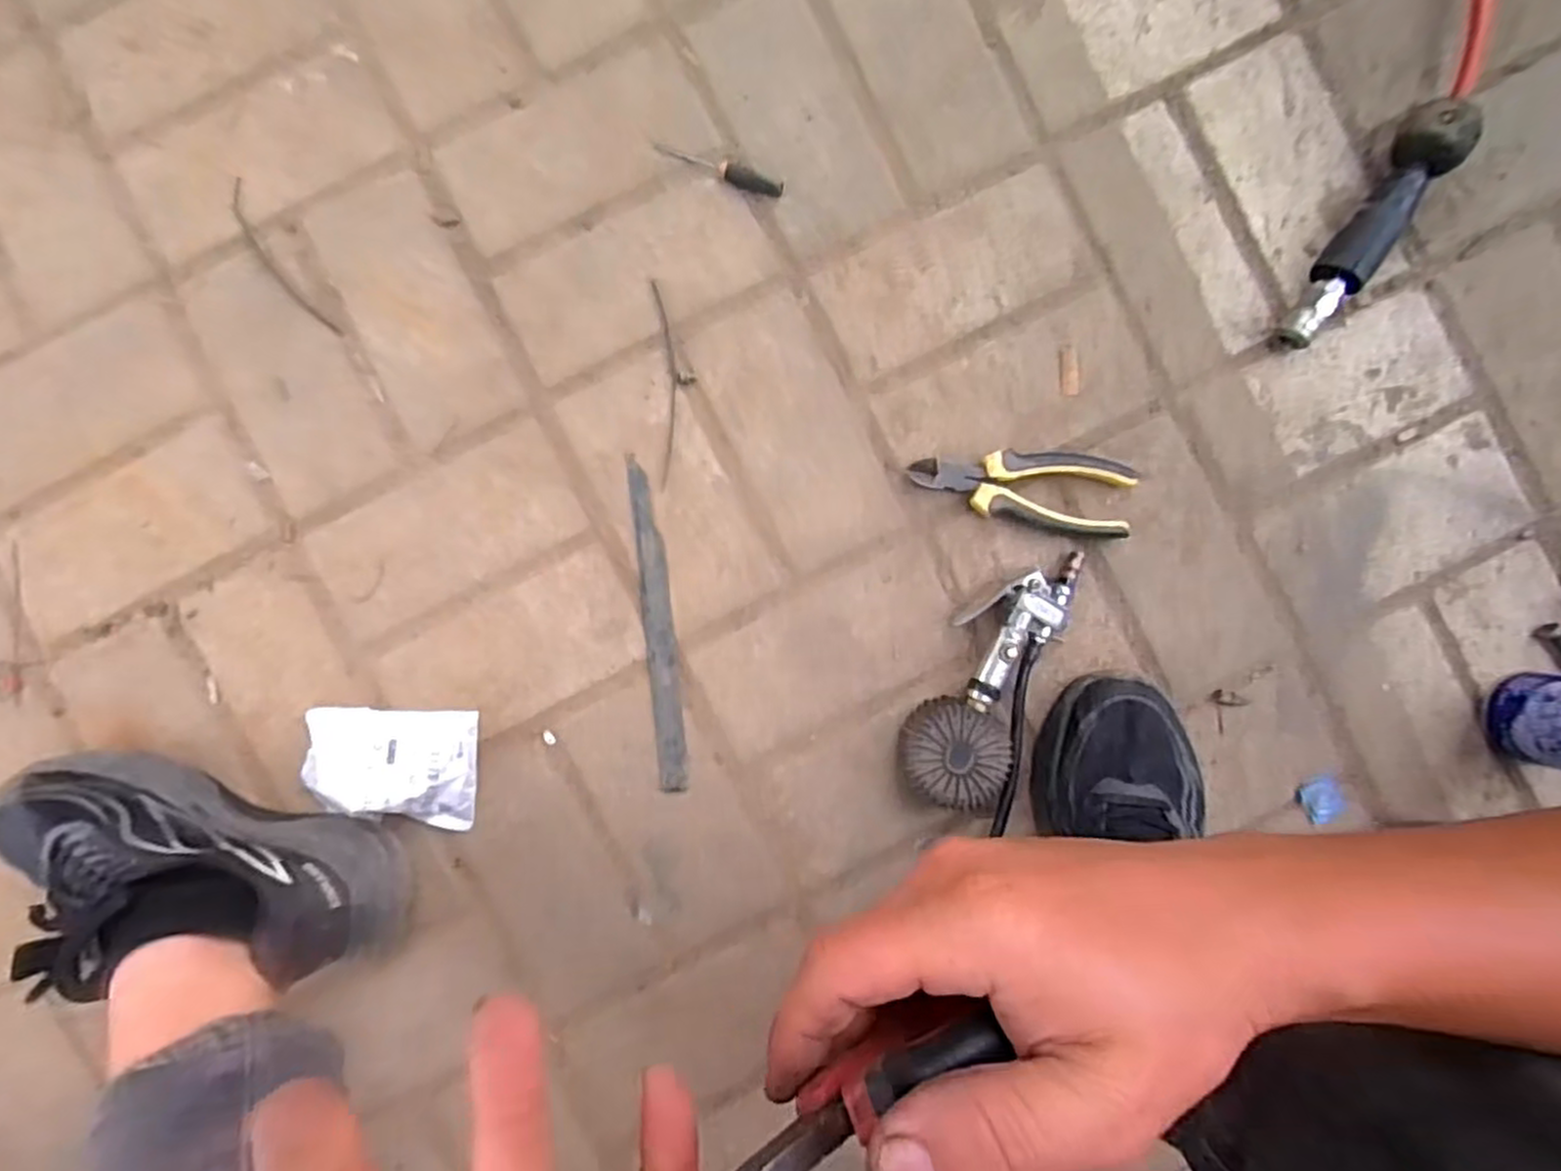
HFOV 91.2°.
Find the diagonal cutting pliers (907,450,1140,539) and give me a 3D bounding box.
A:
[{"bbox_3d":[0.168,-0.065,0.531,0.149,0.029,0.053,5,91,-1],"label":"diagonal cutting pliers"}]

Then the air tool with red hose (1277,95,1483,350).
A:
[{"bbox_3d":[0.399,-0.238,0.512,0.035,0.045,0.177,31,91,-2],"label":"air tool with red hose"}]

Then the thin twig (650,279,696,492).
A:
[{"bbox_3d":[-0.074,-0.142,0.541,0.026,0.004,0.145,-3,91,-1],"label":"thin twig"}]

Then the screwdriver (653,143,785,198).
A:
[{"bbox_3d":[-0.043,-0.291,0.535,0.094,0.007,0.011,19,91,-2],"label":"screwdriver"}]

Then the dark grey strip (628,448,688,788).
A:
[{"bbox_3d":[-0.085,0.029,0.539,0.021,0.004,0.231,-6,91,-1],"label":"dark grey strip"}]

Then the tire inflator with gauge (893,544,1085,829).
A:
[{"bbox_3d":[0.145,0.062,0.526,0.079,0.039,0.183,21,91,-2],"label":"tire inflator with gauge"}]

